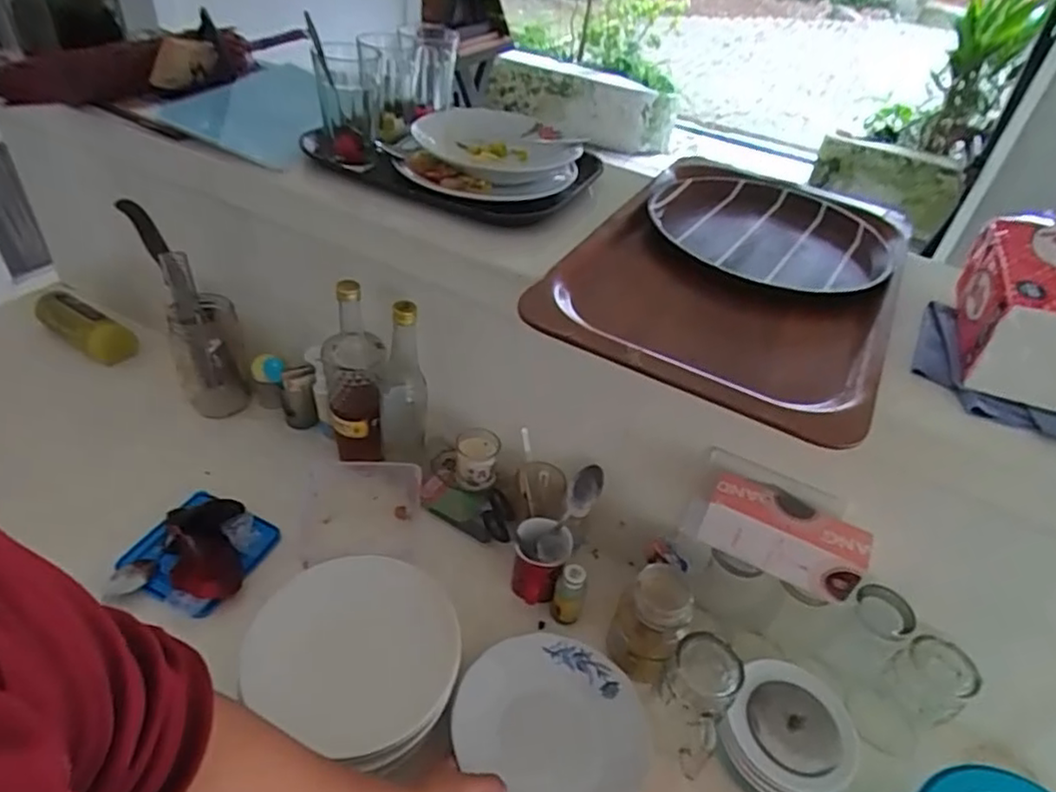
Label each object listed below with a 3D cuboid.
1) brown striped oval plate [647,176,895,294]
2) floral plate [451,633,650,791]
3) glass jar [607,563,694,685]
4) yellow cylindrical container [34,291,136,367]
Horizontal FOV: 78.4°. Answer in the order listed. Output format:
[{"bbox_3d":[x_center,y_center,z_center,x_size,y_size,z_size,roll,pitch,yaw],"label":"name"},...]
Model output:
[{"bbox_3d":[0.282,-0.201,0.773,0.264,0.018,0.258,16,42,10],"label":"brown striped oval plate"},{"bbox_3d":[0.029,0.334,0.653,0.182,0.041,0.189,4,41,-4],"label":"floral plate"},{"bbox_3d":[0.131,0.244,0.698,0.058,0.119,0.069,-25,50,-32],"label":"glass jar"},{"bbox_3d":[-0.688,-0.106,1.011,0.167,0.059,0.060,25,44,20],"label":"yellow cylindrical container"}]

